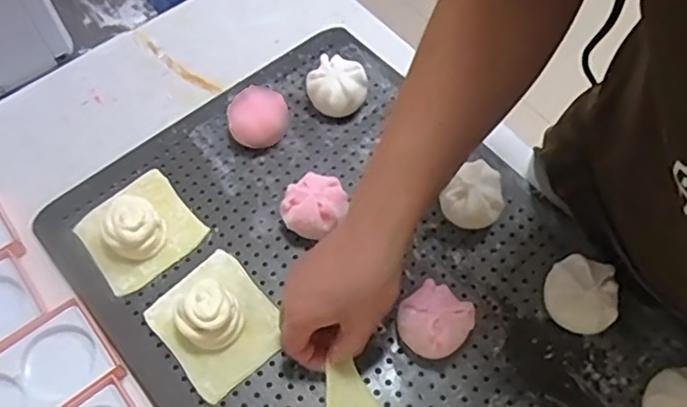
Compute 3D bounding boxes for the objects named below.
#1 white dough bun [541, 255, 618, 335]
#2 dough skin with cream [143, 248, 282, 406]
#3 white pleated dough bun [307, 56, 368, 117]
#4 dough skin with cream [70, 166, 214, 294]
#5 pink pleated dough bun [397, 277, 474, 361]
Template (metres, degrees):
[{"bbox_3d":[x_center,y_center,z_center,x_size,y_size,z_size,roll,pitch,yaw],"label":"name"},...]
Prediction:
[{"bbox_3d":[0.206,0.082,0.557,0.058,0.045,0.065,0,61,2],"label":"white dough bun"},{"bbox_3d":[-0.113,0.097,0.549,0.093,0.047,0.111,-38,66,-17],"label":"dough skin with cream"},{"bbox_3d":[-0.007,-0.123,0.674,0.061,0.042,0.059,-1,61,1],"label":"white pleated dough bun"},{"bbox_3d":[-0.198,0.016,0.597,0.100,0.042,0.101,-38,66,-17],"label":"dough skin with cream"},{"bbox_3d":[0.075,0.103,0.539,0.056,0.045,0.058,-1,61,1],"label":"pink pleated dough bun"}]

